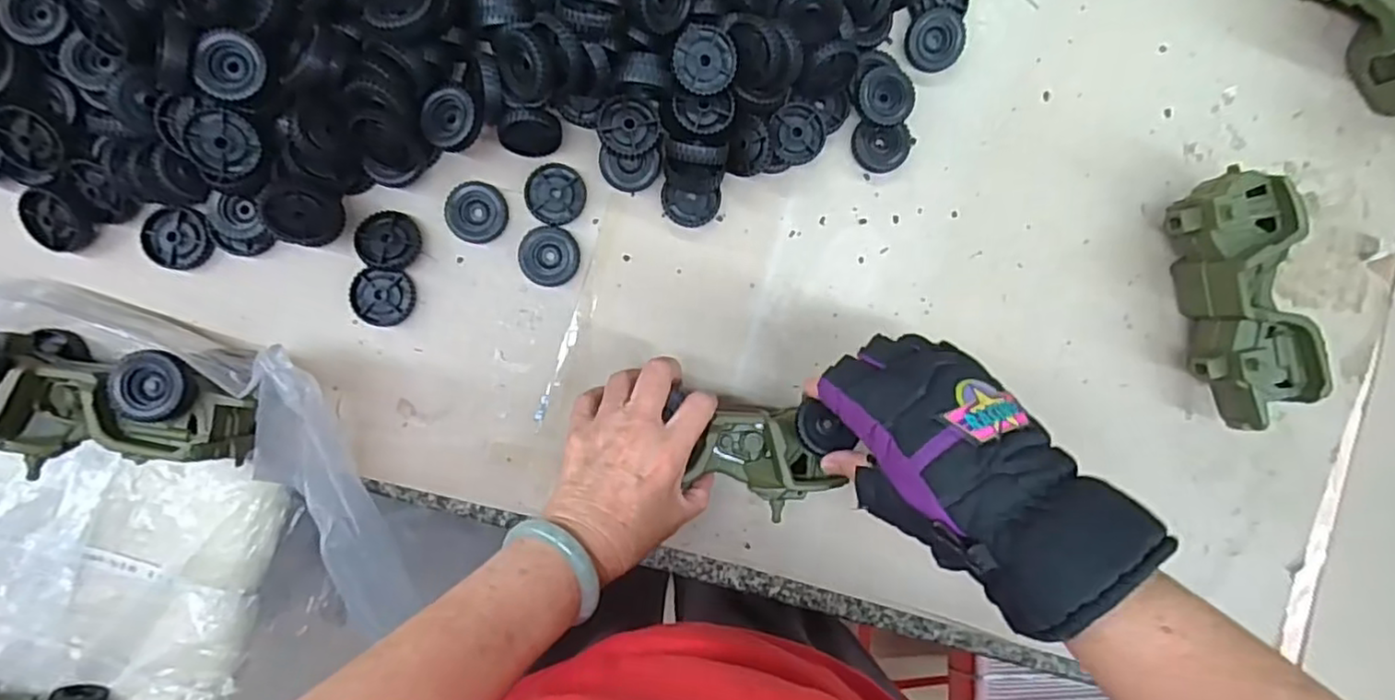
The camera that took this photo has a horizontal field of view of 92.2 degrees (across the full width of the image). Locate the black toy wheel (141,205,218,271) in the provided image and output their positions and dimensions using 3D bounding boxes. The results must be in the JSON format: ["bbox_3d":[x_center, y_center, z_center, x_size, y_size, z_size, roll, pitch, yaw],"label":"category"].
[{"bbox_3d":[-0.370,-0.081,0.478,0.044,0.008,0.045,0,91,-5],"label":"black toy wheel"}]

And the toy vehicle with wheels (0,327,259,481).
[{"bbox_3d":[-0.386,0.039,0.447,0.179,0.081,0.088,7,91,-5],"label":"toy vehicle with wheels"}]

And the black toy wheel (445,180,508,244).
[{"bbox_3d":[-0.162,-0.101,0.494,0.043,0.008,0.043,0,91,-5],"label":"black toy wheel"}]

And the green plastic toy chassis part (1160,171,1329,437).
[{"bbox_3d":[0.404,-0.037,0.509,0.060,0.076,0.185,-14,92,-4],"label":"green plastic toy chassis part"}]

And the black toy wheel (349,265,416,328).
[{"bbox_3d":[-0.230,-0.039,0.490,0.044,0.014,0.041,0,91,-5],"label":"black toy wheel"}]

